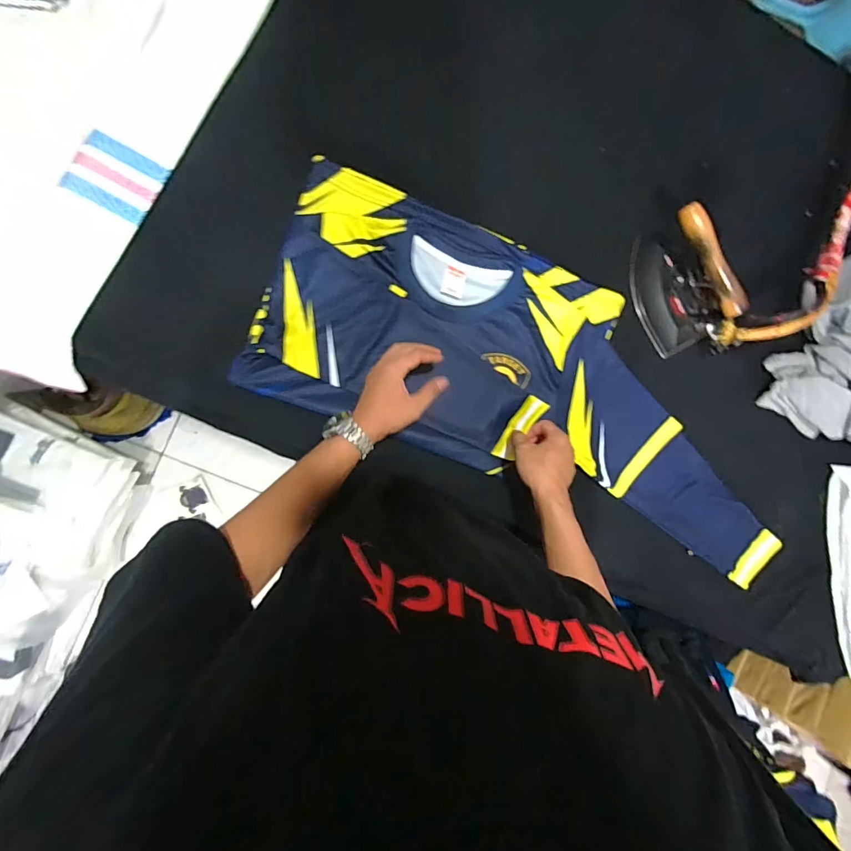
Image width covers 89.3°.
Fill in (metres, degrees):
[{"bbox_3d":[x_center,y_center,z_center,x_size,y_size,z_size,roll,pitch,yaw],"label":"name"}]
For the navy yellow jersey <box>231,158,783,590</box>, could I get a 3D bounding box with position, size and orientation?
[{"bbox_3d":[0.197,-0.047,0.691,0.923,0.041,0.374,27,86,-8],"label":"navy yellow jersey"}]

